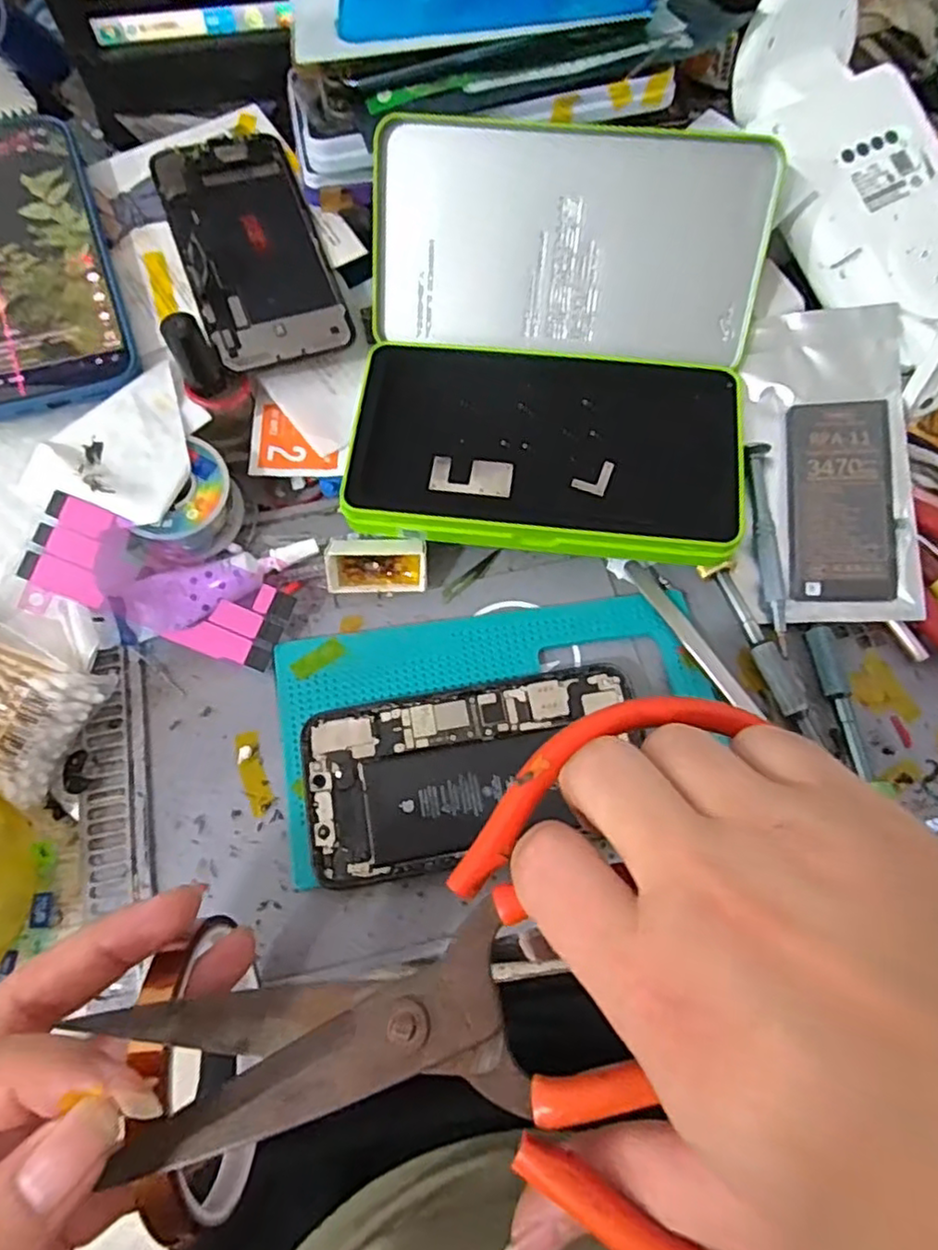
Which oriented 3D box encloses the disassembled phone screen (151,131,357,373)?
[{"bbox_3d":[-0.115,-0.202,0.351,0.070,0.004,0.142,-19,78,-12],"label":"disassembled phone screen"}]

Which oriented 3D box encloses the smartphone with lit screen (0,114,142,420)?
[{"bbox_3d":[-0.223,-0.181,0.327,0.080,0.007,0.160,-18,80,-12],"label":"smartphone with lit screen"}]

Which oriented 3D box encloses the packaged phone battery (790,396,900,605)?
[{"bbox_3d":[0.182,-0.061,0.323,0.046,0.004,0.101,1,80,17],"label":"packaged phone battery"}]

